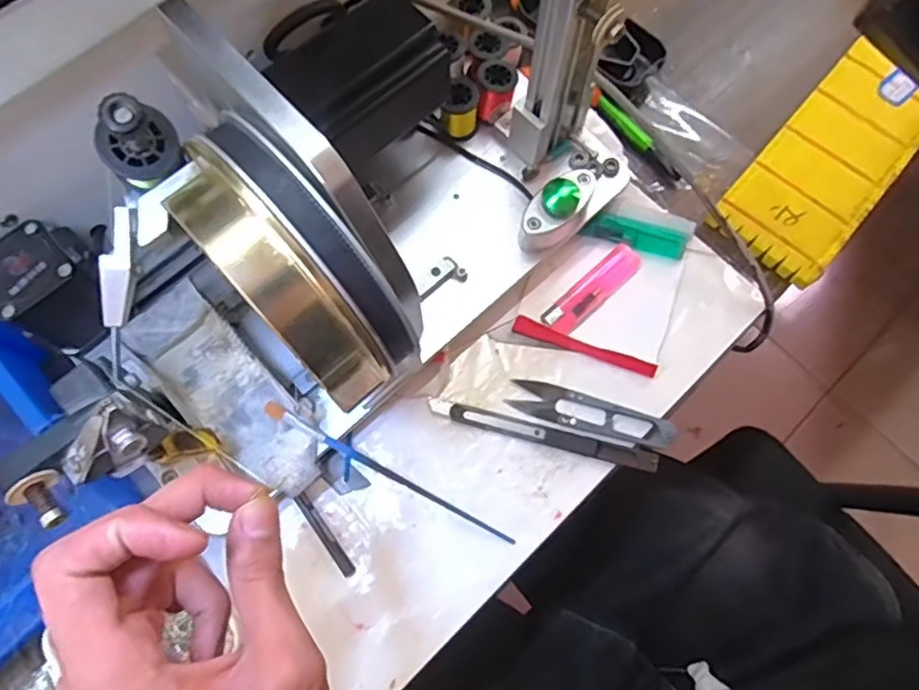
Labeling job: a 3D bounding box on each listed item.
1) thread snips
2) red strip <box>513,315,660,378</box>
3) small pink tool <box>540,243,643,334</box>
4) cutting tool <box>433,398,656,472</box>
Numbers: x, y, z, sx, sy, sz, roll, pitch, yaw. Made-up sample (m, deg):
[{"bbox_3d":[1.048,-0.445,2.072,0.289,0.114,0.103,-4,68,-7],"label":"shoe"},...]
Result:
[{"bbox_3d":[0.081,0.044,0.387,0.100,0.012,0.025,17,73,5],"label":"thread snips"},{"bbox_3d":[0.081,0.001,0.397,0.095,0.014,0.008,19,73,5],"label":"red strip"},{"bbox_3d":[0.088,-0.037,0.409,0.080,0.012,0.022,-42,78,-12],"label":"small pink tool"},{"bbox_3d":[0.051,0.055,0.385,0.141,0.010,0.013,15,73,4],"label":"cutting tool"}]

